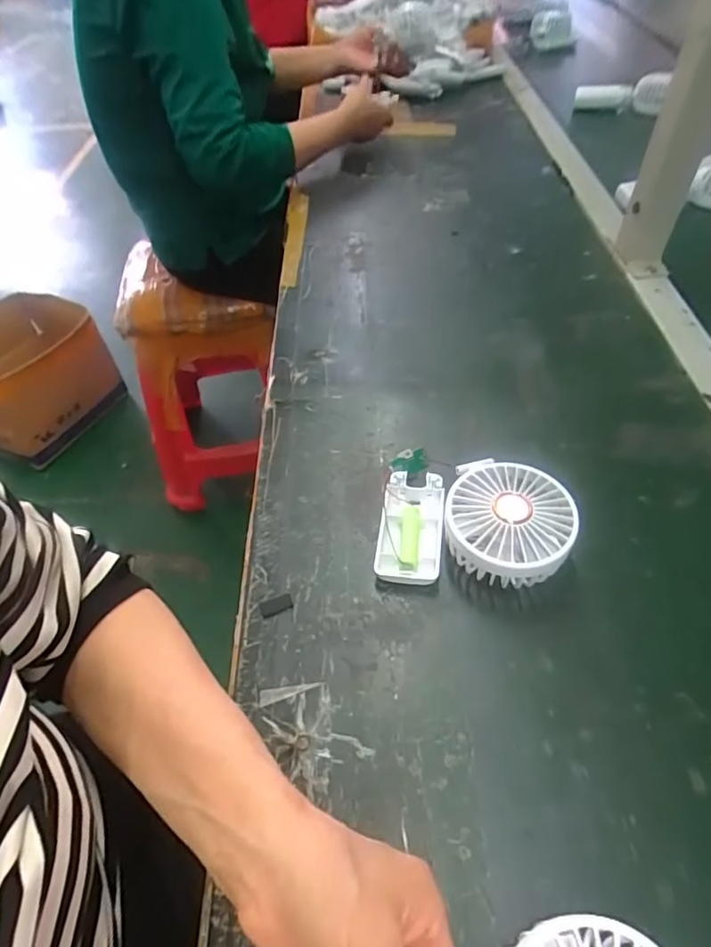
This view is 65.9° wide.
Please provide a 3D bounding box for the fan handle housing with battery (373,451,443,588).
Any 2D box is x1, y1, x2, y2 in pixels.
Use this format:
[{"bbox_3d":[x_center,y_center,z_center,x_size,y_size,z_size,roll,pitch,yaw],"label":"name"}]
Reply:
[{"bbox_3d":[0.042,0.033,0.410,0.045,0.021,0.106,4,51,7],"label":"fan handle housing with battery"}]

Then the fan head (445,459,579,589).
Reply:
[{"bbox_3d":[0.105,0.037,0.384,0.082,0.046,0.083,13,52,14],"label":"fan head"}]

